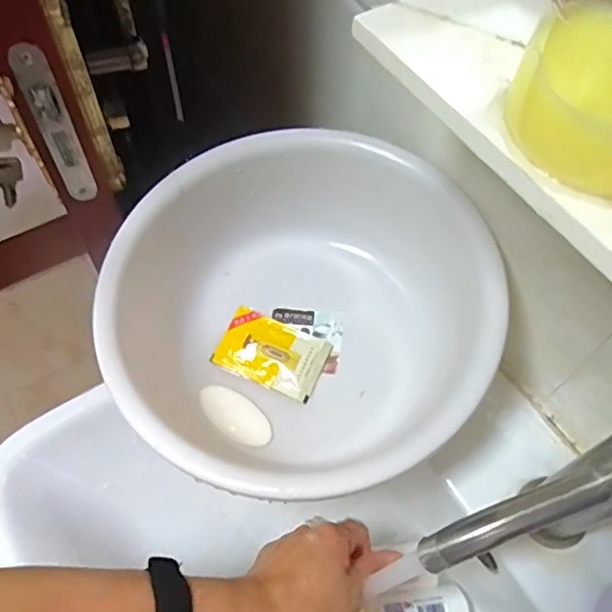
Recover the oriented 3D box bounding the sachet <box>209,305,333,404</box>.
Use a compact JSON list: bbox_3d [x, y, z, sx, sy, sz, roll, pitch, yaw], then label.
[{"bbox_3d":[-0.031,0.044,0.535,0.097,0.024,0.058,23,61,11],"label":"sachet"}]

